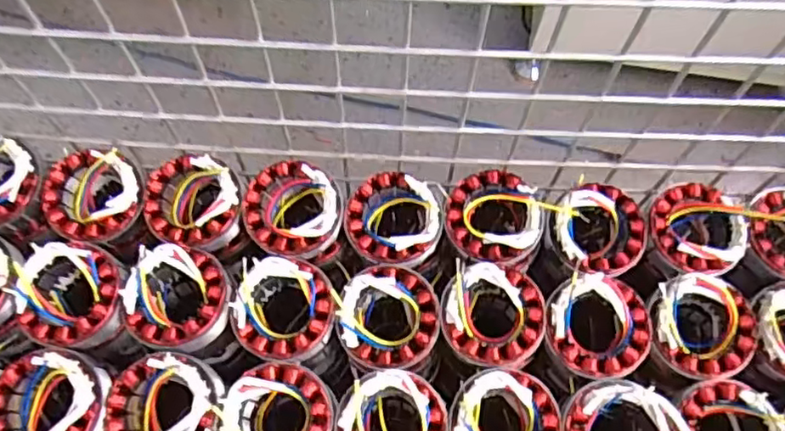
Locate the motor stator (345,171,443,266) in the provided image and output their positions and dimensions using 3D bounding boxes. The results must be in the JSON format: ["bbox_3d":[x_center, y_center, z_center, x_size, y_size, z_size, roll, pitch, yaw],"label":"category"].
[{"bbox_3d":[0.001,0.005,0.566,0.084,0.047,0.083,1,65,-2],"label":"motor stator"}]

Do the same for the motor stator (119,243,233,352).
[{"bbox_3d":[-0.178,0.068,0.524,0.080,0.039,0.083,-19,67,-11],"label":"motor stator"}]

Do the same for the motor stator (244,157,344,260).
[{"bbox_3d":[-0.089,-0.002,0.563,0.084,0.052,0.083,1,65,-2],"label":"motor stator"}]

